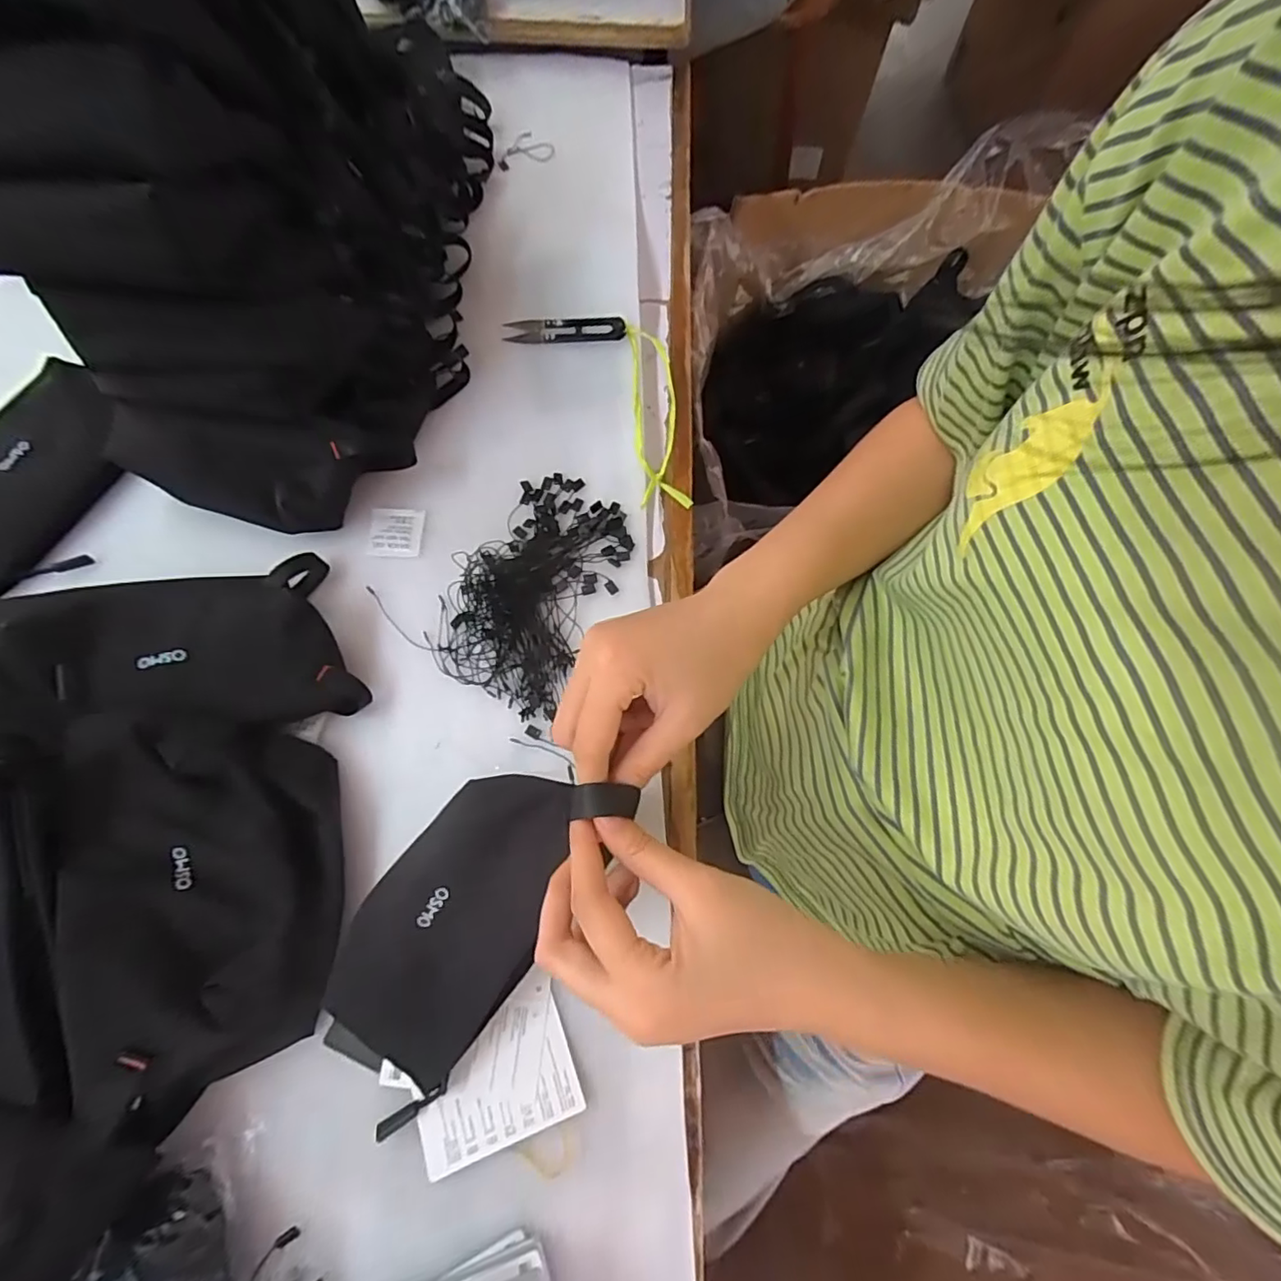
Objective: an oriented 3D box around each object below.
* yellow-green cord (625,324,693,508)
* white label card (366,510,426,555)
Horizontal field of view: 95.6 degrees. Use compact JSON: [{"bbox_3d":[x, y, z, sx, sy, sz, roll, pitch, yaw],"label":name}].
[{"bbox_3d":[0.013,-0.179,0.463,0.039,0.028,0.159,-5,71,-3],"label":"yellow-green cord"},{"bbox_3d":[-0.185,-0.083,0.440,0.038,0.004,0.037,-1,71,-1],"label":"white label card"}]

